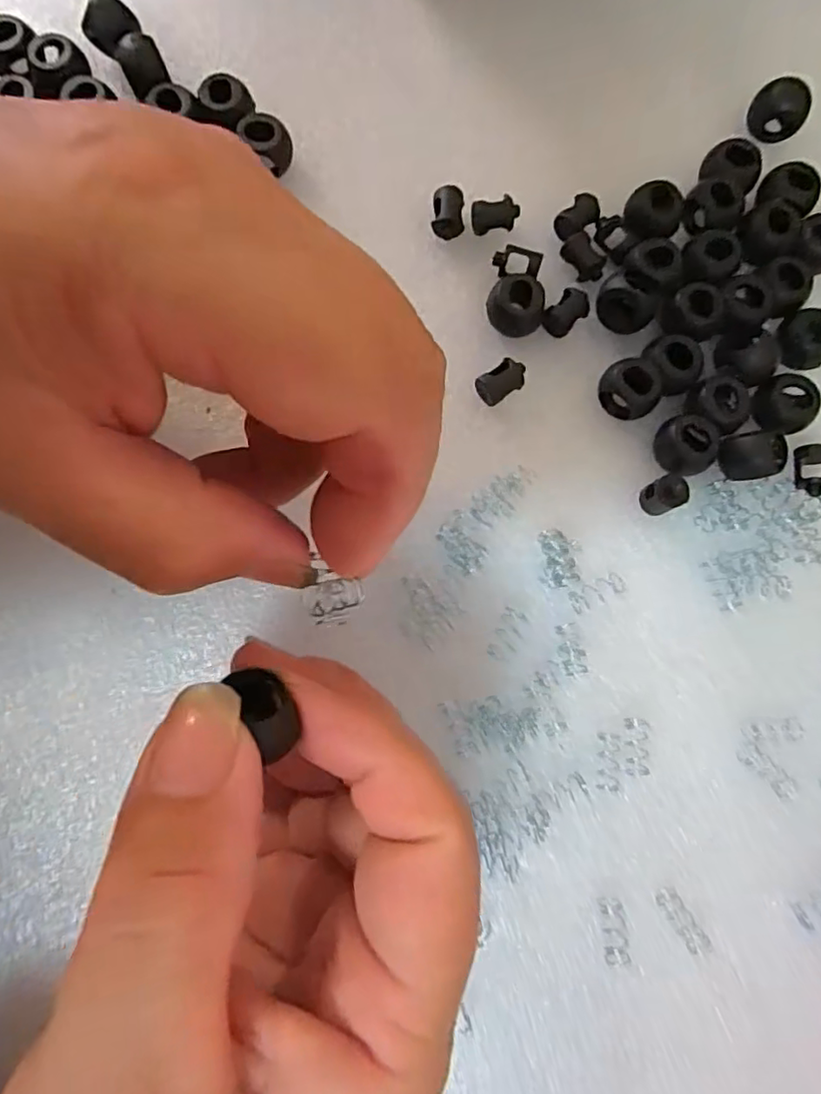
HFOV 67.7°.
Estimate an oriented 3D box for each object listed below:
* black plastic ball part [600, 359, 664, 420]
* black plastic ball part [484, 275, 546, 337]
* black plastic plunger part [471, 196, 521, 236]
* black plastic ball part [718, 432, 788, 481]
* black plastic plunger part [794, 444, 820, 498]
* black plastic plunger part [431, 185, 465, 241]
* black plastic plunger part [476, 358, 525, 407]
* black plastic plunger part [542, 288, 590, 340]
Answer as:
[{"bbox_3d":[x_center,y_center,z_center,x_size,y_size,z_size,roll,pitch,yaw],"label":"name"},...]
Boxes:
[{"bbox_3d":[0.066,-0.047,0.186,0.017,0.015,0.014,29,81,3],"label":"black plastic ball part"},{"bbox_3d":[0.032,-0.075,0.189,0.017,0.012,0.016,0,81,-1],"label":"black plastic ball part"},{"bbox_3d":[0.027,-0.106,0.196,0.015,0.008,0.007,-9,81,-3],"label":"black plastic plunger part"},{"bbox_3d":[0.099,-0.026,0.178,0.017,0.014,0.010,4,81,-1],"label":"black plastic ball part"},{"bbox_3d":[0.121,-0.023,0.183,0.010,0.005,0.015,-3,81,-2],"label":"black plastic plunger part"},{"bbox_3d":[0.012,-0.106,0.195,0.010,0.009,0.013,5,81,0],"label":"black plastic plunger part"},{"bbox_3d":[0.028,-0.050,0.187,0.015,0.008,0.009,-33,82,-7],"label":"black plastic plunger part"},{"bbox_3d":[0.048,-0.072,0.190,0.015,0.009,0.009,-42,84,-7],"label":"black plastic plunger part"}]

